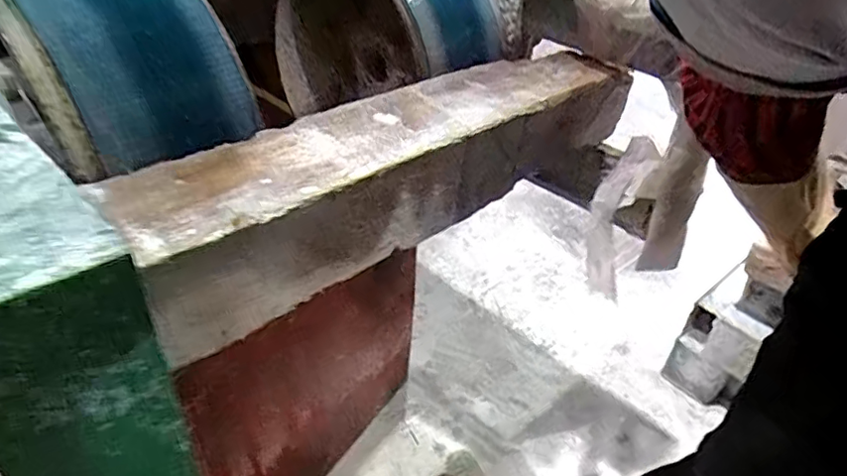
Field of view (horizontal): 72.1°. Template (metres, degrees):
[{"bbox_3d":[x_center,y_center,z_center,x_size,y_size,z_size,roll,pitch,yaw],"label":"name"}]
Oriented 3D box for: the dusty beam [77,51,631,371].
[{"bbox_3d":[-0.017,-0.062,0.503,0.096,0.092,0.537,33,44,32],"label":"dusty beam"}]

